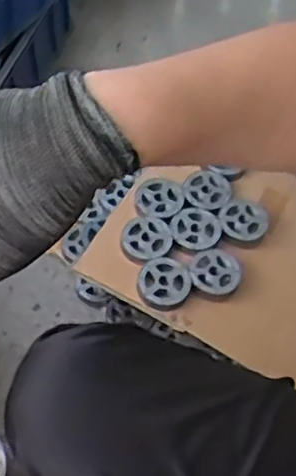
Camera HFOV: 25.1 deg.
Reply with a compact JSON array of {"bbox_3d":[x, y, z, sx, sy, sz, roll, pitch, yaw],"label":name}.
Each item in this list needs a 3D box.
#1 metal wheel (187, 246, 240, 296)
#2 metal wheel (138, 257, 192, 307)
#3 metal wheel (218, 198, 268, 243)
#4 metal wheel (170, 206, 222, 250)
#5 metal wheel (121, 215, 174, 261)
[{"bbox_3d":[0.103,0.050,1.004,0.075,0.017,0.078,1,59,-1],"label":"metal wheel"},{"bbox_3d":[0.024,0.065,0.998,0.076,0.013,0.076,1,59,-1],"label":"metal wheel"},{"bbox_3d":[0.151,-0.028,1.051,0.077,0.026,0.063,8,59,4],"label":"metal wheel"},{"bbox_3d":[0.076,-0.015,1.044,0.078,0.016,0.072,1,59,-1],"label":"metal wheel"},{"bbox_3d":[-0.001,0.000,1.035,0.077,0.014,0.078,1,59,-1],"label":"metal wheel"}]

